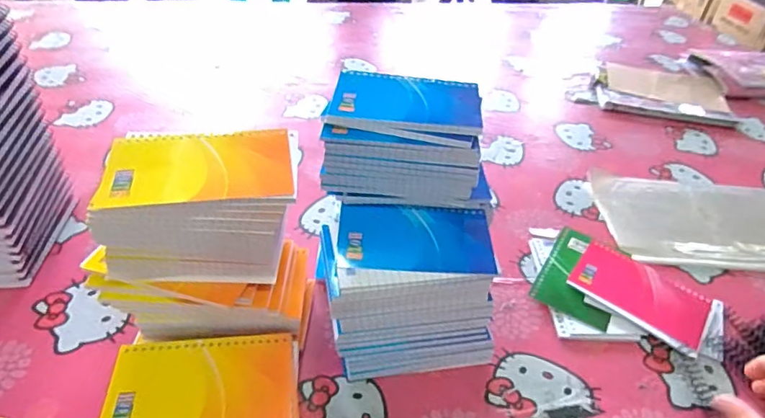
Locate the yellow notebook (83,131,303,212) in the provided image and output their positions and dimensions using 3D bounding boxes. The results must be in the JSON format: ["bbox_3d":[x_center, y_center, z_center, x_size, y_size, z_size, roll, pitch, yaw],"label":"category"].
[{"bbox_3d":[-0.130,-0.032,0.371,0.132,0.014,0.080,0,40,-6],"label":"yellow notebook"}]

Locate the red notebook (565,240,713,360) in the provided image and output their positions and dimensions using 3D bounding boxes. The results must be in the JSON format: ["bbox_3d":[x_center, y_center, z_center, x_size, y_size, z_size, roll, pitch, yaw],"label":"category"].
[{"bbox_3d":[0.268,0.085,0.525,0.130,0.008,0.089,31,47,28],"label":"red notebook"}]

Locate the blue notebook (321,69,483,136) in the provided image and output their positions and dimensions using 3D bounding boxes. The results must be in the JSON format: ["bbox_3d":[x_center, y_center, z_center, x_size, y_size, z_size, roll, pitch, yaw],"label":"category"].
[{"bbox_3d":[0.021,-0.096,0.452,0.131,0.011,0.080,7,40,2],"label":"blue notebook"}]

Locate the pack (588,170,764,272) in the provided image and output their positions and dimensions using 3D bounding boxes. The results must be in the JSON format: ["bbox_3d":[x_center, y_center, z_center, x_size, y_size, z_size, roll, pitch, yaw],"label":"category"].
[{"bbox_3d":[0.403,0.013,0.632,0.252,0.012,0.165,5,40,0],"label":"pack"}]

